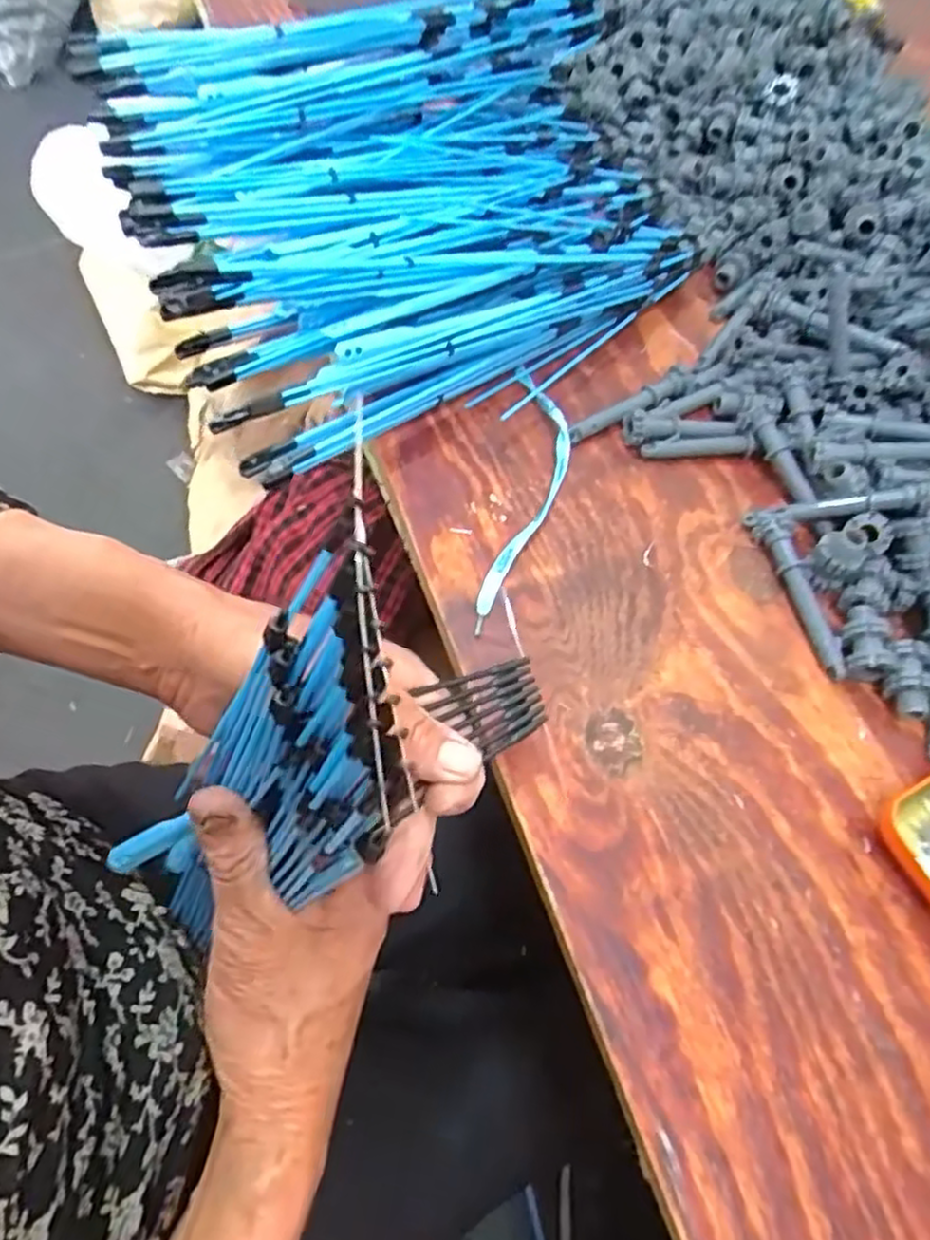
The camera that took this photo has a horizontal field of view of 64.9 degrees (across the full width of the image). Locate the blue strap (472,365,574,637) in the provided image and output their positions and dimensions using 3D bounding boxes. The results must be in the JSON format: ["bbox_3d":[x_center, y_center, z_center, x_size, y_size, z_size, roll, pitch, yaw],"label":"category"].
[{"bbox_3d":[0.038,-0.075,0.414,0.039,0.008,0.192,11,59,-2],"label":"blue strap"}]

